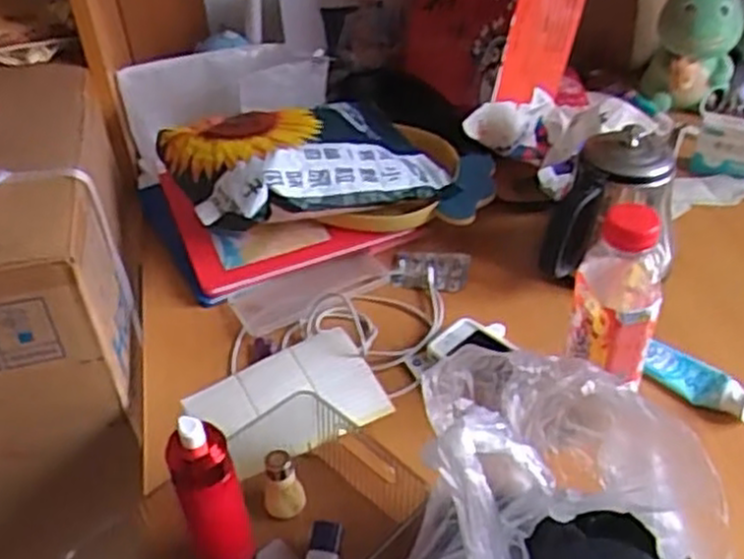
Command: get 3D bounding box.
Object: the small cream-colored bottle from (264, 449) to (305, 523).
[{"bbox_3d":[-0.071,0.164,0.614,0.030,0.059,0.023,-12,41,-10],"label":"small cream-colored bottle"}]

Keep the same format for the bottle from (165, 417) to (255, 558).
[{"bbox_3d":[-0.111,0.156,0.545,0.039,0.155,0.034,-15,42,-14],"label":"bottle"}]

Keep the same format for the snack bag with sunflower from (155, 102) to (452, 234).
[{"bbox_3d":[-0.074,-0.129,0.860,0.275,0.095,0.187,-20,44,-19],"label":"snack bag with sunflower"}]

